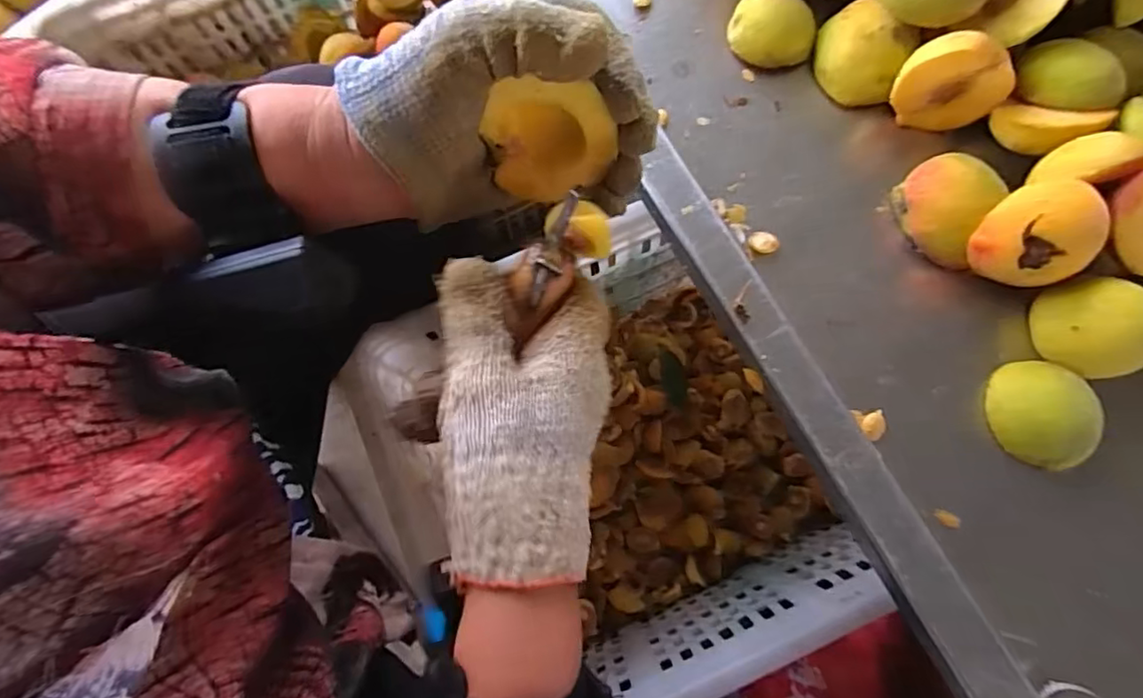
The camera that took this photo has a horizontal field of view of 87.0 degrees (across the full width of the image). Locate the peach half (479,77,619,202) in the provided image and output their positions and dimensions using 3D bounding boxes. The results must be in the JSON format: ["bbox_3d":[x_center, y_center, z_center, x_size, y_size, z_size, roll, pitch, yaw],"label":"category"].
[{"bbox_3d":[-0.009,-0.090,0.251,0.046,0.050,0.026,-2,49,5],"label":"peach half"}]

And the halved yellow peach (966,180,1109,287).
[{"bbox_3d":[0.253,-0.063,0.329,0.051,0.037,0.054,0,92,-6],"label":"halved yellow peach"}]

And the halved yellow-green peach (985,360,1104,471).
[{"bbox_3d":[0.259,0.035,0.331,0.047,0.024,0.058,-8,76,0],"label":"halved yellow-green peach"}]

